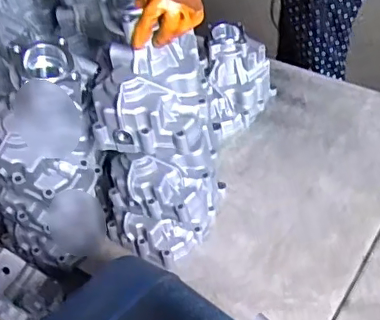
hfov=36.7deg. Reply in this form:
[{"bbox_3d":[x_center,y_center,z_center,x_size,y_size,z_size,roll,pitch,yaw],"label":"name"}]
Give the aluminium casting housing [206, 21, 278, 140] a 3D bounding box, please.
[{"bbox_3d":[0.109,-0.164,1.191,0.159,0.179,0.153,2,46,4],"label":"aluminium casting housing"}]

